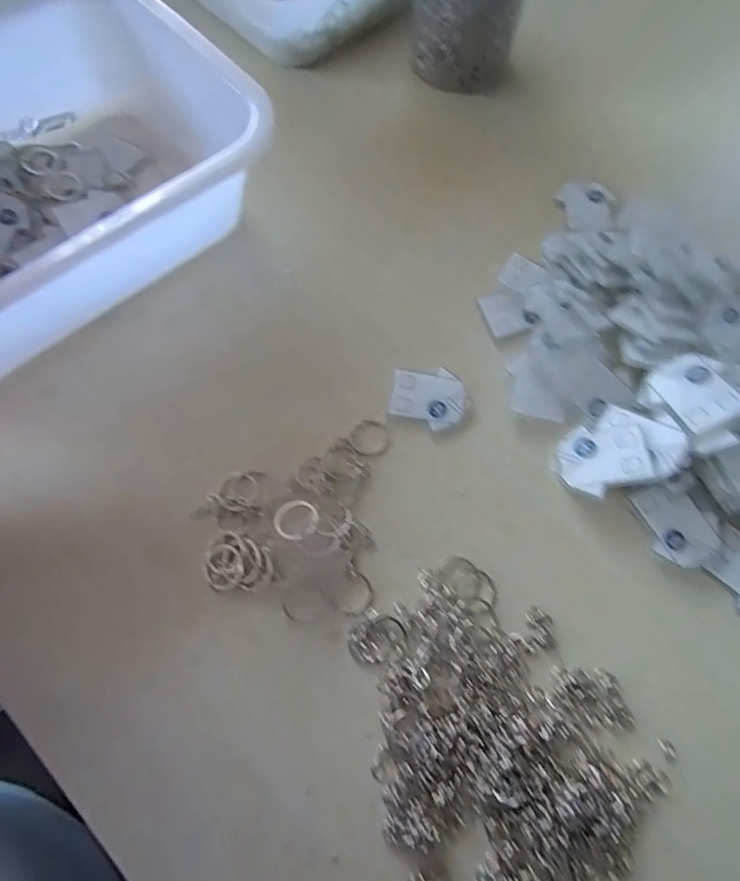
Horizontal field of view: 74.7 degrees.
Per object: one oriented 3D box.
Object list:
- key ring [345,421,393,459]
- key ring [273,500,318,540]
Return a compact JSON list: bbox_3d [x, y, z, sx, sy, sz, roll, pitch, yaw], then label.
[{"bbox_3d":[0.000,-0.002,0.313,0.027,0.004,0.027,0,69,-1],"label":"key ring"},{"bbox_3d":[-0.045,0.047,0.289,0.026,0.006,0.025,0,69,-1],"label":"key ring"}]

